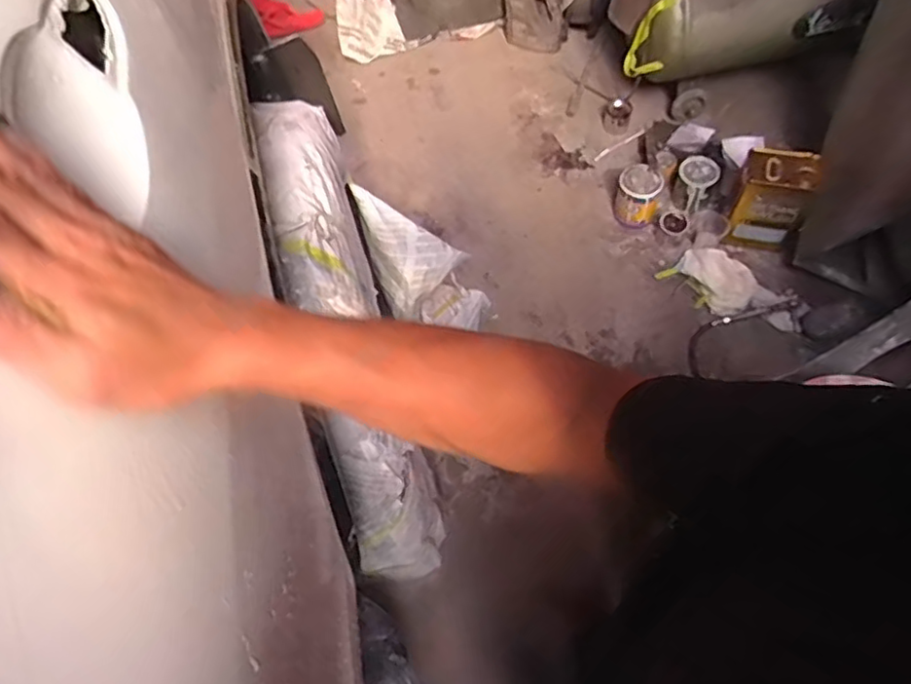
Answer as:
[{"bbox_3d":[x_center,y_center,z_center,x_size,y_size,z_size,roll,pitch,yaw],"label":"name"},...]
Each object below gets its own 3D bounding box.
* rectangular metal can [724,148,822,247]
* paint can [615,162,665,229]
[{"bbox_3d":[0.796,-0.364,1.634,0.168,0.266,0.132,16,66,12],"label":"rectangular metal can"},{"bbox_3d":[0.498,-0.394,1.763,0.116,0.152,0.117,-2,63,4],"label":"paint can"}]

